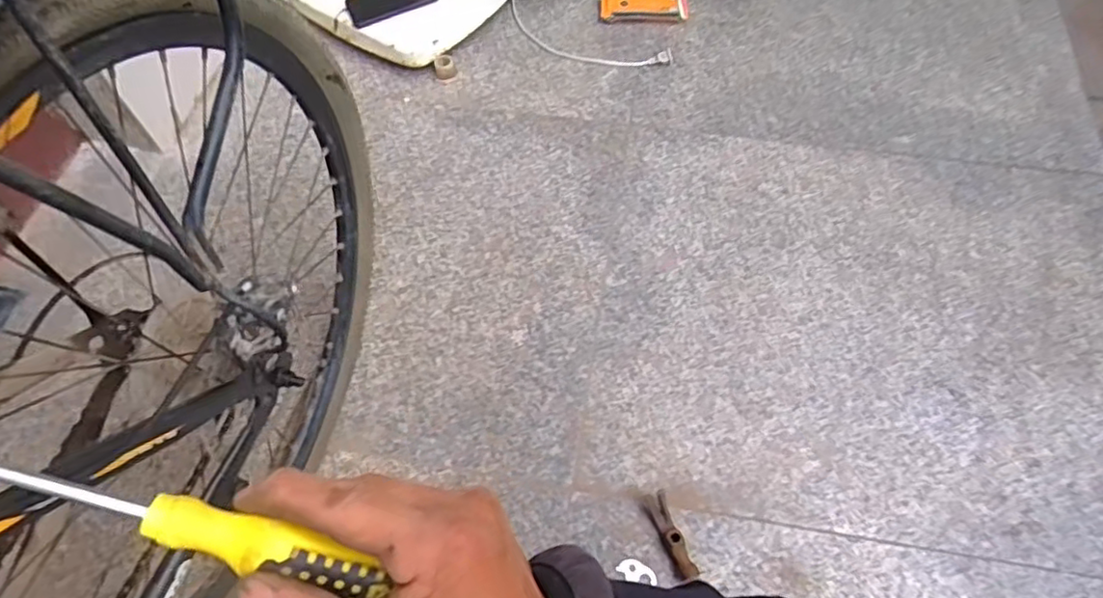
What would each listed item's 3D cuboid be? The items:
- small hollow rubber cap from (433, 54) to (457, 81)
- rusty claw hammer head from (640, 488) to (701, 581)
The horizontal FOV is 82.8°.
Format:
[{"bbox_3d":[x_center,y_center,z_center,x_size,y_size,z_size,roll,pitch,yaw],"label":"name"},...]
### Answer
[{"bbox_3d":[-0.193,-0.424,1.135,0.038,0.028,0.042,-18,65,-6],"label":"small hollow rubber cap"},{"bbox_3d":[0.140,0.275,0.737,0.028,0.026,0.097,-19,65,-6],"label":"rusty claw hammer head"}]

